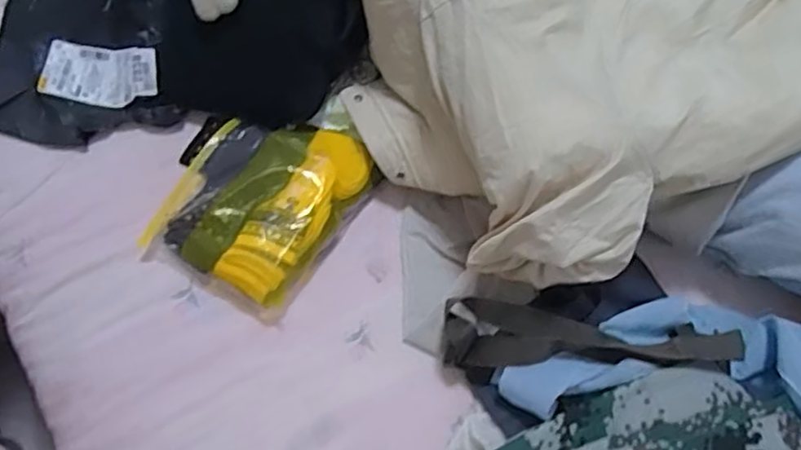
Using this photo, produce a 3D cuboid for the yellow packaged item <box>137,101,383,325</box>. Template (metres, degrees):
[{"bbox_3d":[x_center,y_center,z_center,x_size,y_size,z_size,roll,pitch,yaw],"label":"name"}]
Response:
[{"bbox_3d":[-0.160,-0.036,0.790,0.196,0.066,0.260,33,69,11],"label":"yellow packaged item"}]

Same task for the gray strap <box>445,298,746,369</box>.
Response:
[{"bbox_3d":[0.199,0.131,0.707,0.293,0.108,0.067,7,66,-1],"label":"gray strap"}]

